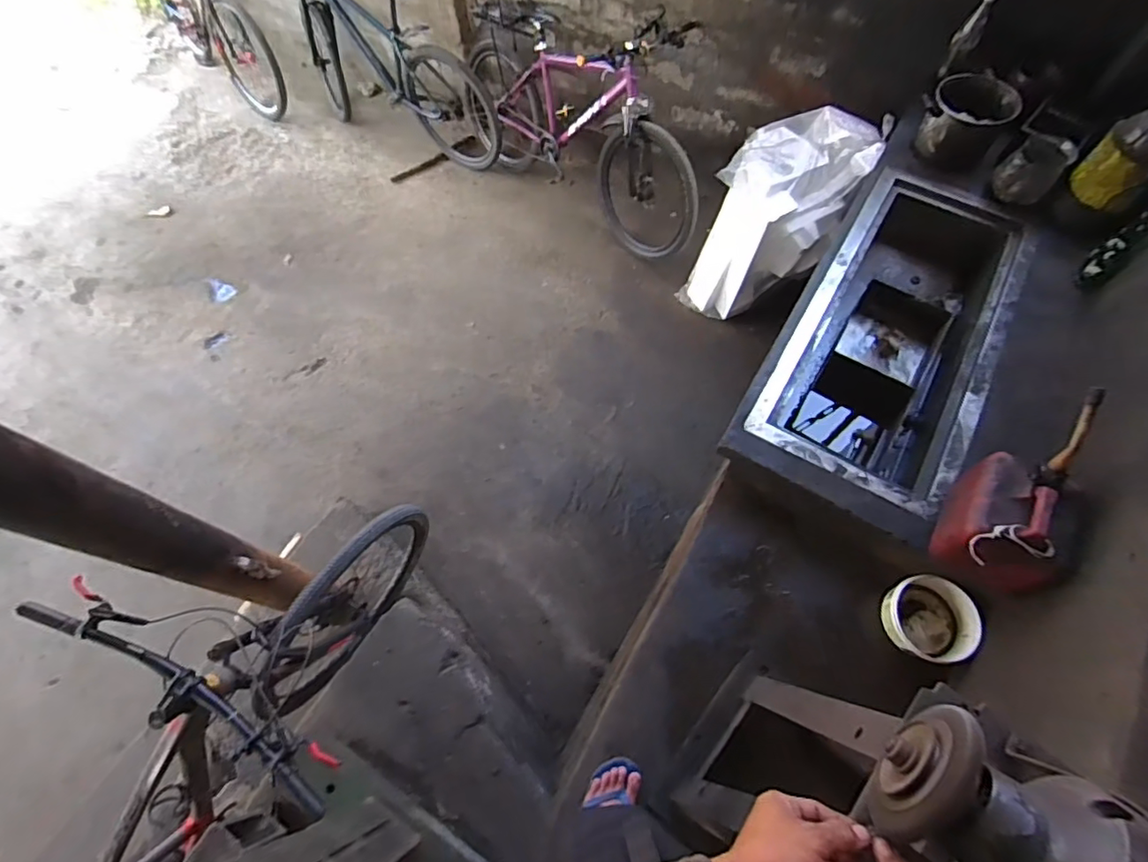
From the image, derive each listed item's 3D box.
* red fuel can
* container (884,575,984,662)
[{"bbox_3d":[0.959,0.205,1.221,0.168,0.218,0.270,23,67,11],"label":"red fuel can"},{"bbox_3d":[0.879,0.476,1.366,0.185,0.147,0.200,0,65,1],"label":"container"}]

